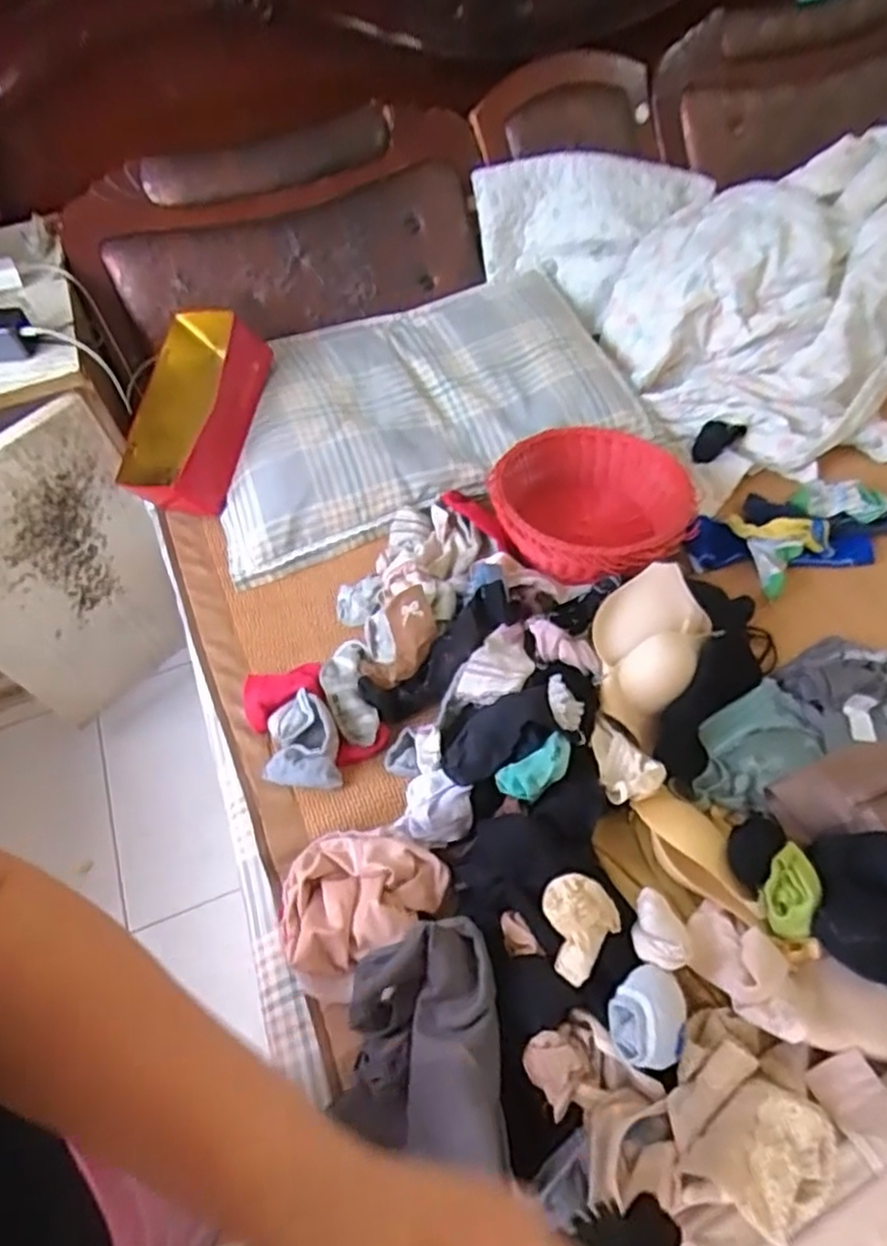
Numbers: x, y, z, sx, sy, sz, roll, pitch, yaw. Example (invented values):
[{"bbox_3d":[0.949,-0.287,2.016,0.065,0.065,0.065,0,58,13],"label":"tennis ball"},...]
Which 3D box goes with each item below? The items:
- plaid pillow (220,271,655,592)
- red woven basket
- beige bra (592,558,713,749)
[{"bbox_3d":[-0.063,-0.347,1.142,0.677,0.137,0.390,-23,58,-12],"label":"plaid pillow"},{"bbox_3d":[0.206,-0.158,1.028,0.266,0.128,0.252,-2,56,2],"label":"red woven basket"},{"bbox_3d":[0.242,0.028,0.862,0.125,0.082,0.200,24,61,18],"label":"beige bra"}]

